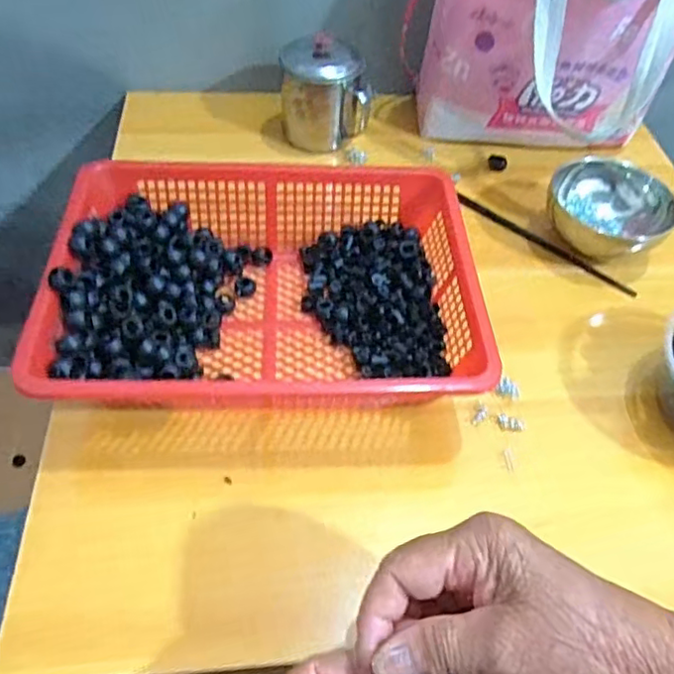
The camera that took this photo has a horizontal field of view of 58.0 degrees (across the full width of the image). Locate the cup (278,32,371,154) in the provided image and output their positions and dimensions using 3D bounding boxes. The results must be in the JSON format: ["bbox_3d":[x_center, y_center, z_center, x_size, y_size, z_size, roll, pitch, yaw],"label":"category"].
[{"bbox_3d":[-0.012,-0.250,0.621,0.089,0.096,0.074,7,52,0],"label":"cup"}]

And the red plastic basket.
[{"bbox_3d":[-0.053,-0.038,0.463,0.294,0.074,0.213,0,52,-5],"label":"red plastic basket"}]

